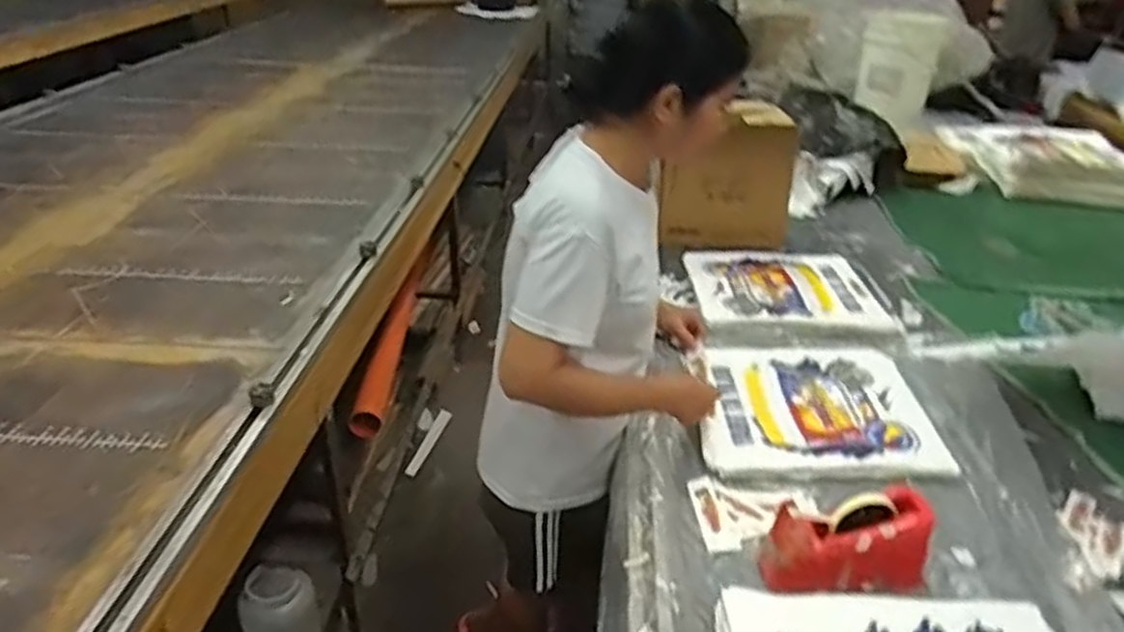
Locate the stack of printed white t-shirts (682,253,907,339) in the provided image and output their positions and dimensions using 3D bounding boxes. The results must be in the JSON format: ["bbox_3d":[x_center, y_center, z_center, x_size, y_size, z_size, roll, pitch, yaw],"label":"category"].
[{"bbox_3d":[0.476,-0.062,1.633,0.387,0.023,0.369,1,30,-1],"label":"stack of printed white t-shirts"}]

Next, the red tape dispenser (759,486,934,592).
[{"bbox_3d":[0.358,0.282,0.951,0.206,0.083,0.094,-3,30,-6],"label":"red tape dispenser"}]

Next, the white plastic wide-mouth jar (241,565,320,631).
[{"bbox_3d":[-0.595,0.655,1.624,0.138,0.223,0.151,1,30,0],"label":"white plastic wide-mouth jar"}]

